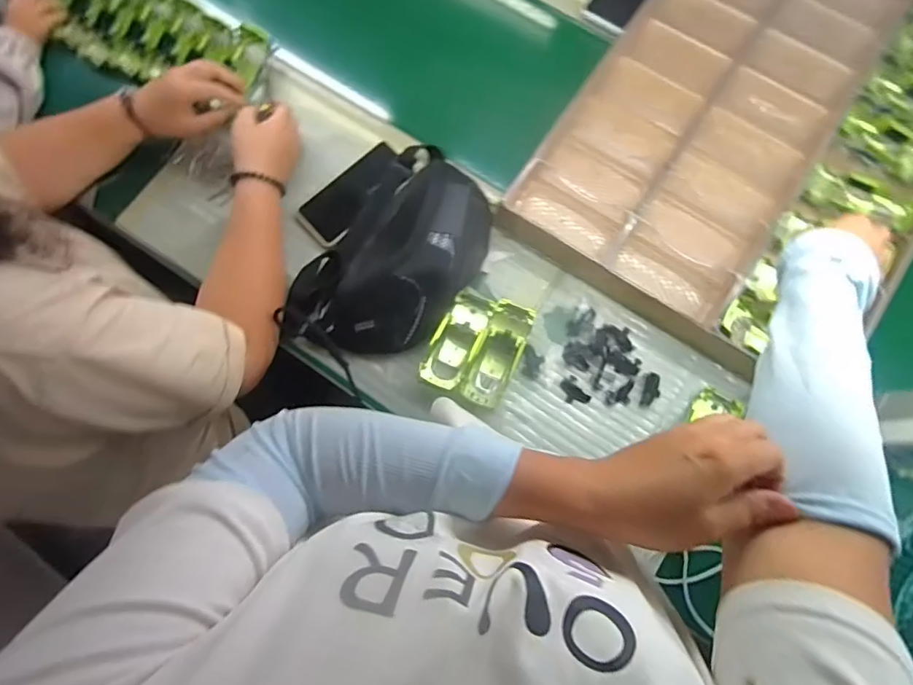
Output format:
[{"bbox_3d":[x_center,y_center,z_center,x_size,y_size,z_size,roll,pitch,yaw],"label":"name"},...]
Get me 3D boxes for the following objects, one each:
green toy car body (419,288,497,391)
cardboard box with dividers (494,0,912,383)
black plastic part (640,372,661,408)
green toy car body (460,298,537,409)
[{"bbox_3d":[0.002,-0.004,0.660,0.056,0.027,0.130,25,79,6],"label":"green toy car body"},{"bbox_3d":[0.415,-0.294,0.704,0.453,0.071,0.642,34,80,7],"label":"cardboard box with dividers"},{"bbox_3d":[0.248,0.061,0.658,0.020,0.005,0.045,16,78,4],"label":"black plastic part"},{"bbox_3d":[0.053,0.016,0.652,0.053,0.032,0.132,23,79,5],"label":"green toy car body"}]

